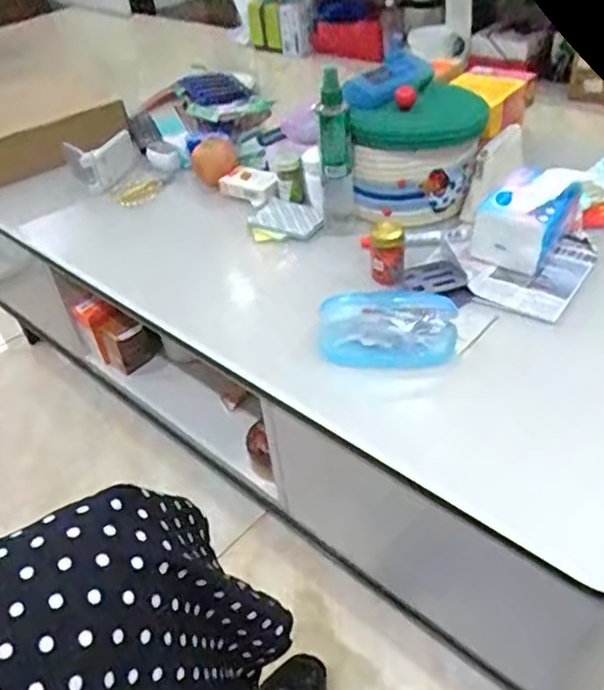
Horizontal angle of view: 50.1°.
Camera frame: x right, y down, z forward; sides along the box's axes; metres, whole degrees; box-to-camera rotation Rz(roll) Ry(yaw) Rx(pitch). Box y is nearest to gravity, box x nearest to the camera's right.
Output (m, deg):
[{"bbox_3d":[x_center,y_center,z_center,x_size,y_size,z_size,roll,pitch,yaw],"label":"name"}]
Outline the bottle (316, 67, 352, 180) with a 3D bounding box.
[{"bbox_3d":[0.044,-0.288,0.860,0.040,0.136,0.045,-3,40,4],"label":"bottle"}]

